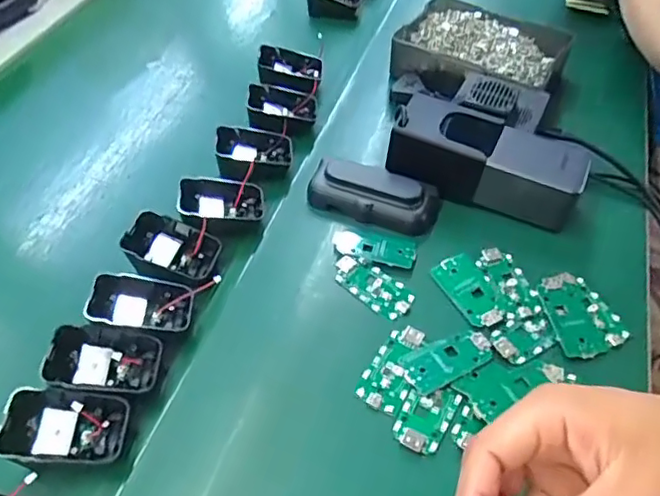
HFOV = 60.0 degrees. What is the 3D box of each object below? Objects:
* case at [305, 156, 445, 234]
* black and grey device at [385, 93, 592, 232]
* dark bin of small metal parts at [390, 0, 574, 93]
[{"bbox_3d":[0.036,-0.047,0.481,0.106,0.027,0.050,14,51,17],"label":"case"},{"bbox_3d":[0.131,-0.074,0.480,0.153,0.055,0.059,17,52,19],"label":"black and grey device"},{"bbox_3d":[0.156,-0.204,0.596,0.161,0.035,0.127,21,54,22],"label":"dark bin of small metal parts"}]

